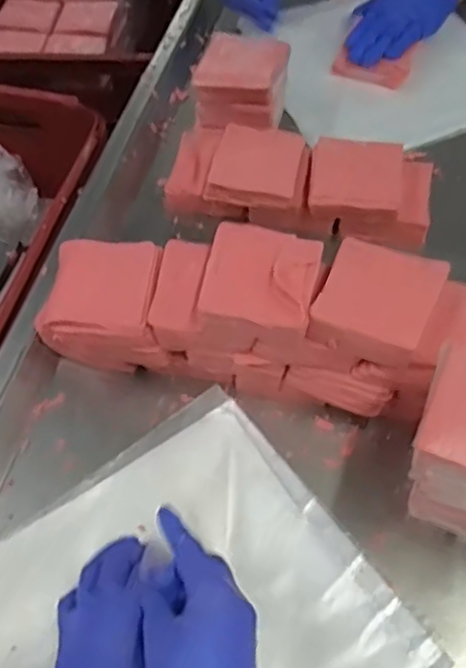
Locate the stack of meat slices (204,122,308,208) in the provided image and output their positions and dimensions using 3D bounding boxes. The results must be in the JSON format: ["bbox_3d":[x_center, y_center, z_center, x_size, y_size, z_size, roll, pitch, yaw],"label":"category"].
[{"bbox_3d":[0.025,-0.176,0.714,0.089,0.020,0.094,10,59,8],"label":"stack of meat slices"}]

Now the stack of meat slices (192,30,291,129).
[{"bbox_3d":[0.009,-0.278,0.778,0.101,0.078,0.096,8,59,7],"label":"stack of meat slices"}]

